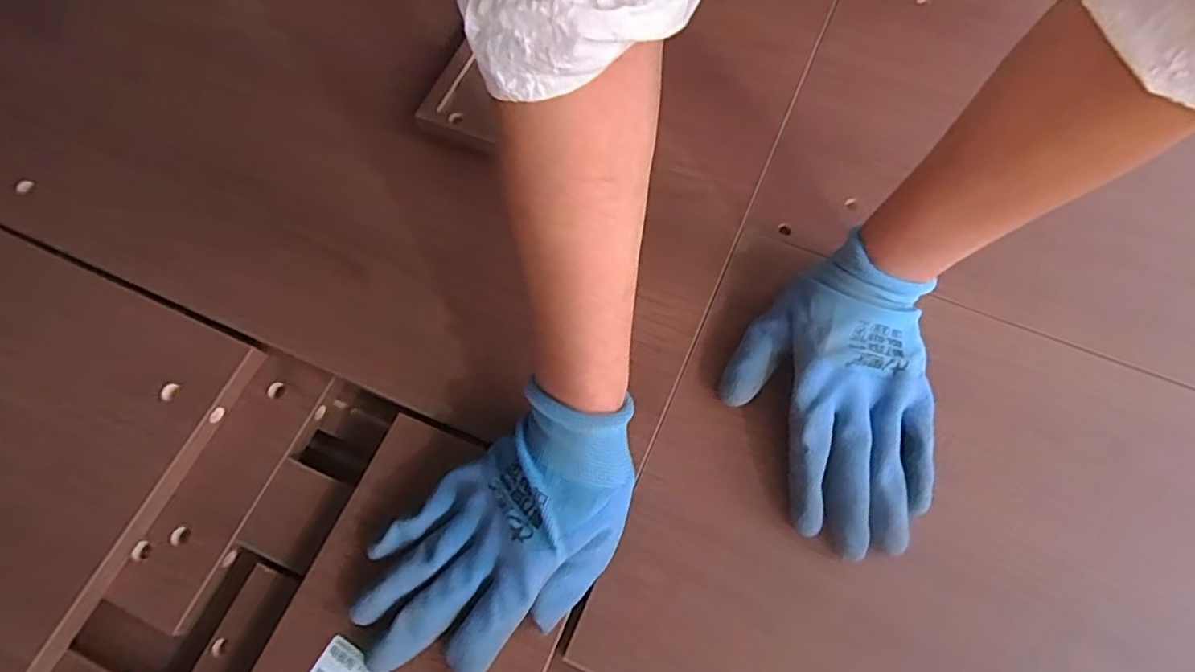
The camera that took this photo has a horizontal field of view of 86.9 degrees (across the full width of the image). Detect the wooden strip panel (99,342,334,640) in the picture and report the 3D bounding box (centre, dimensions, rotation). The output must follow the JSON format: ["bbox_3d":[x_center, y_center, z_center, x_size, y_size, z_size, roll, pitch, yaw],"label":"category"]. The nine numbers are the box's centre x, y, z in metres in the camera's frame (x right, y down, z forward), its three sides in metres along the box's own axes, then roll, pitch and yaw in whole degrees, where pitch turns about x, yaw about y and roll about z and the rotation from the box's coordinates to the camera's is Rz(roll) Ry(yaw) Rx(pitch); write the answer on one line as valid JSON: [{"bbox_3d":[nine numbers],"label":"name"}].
[{"bbox_3d":[-0.247,0.098,0.423,0.054,0.011,0.180,22,71,10],"label":"wooden strip panel"}]

